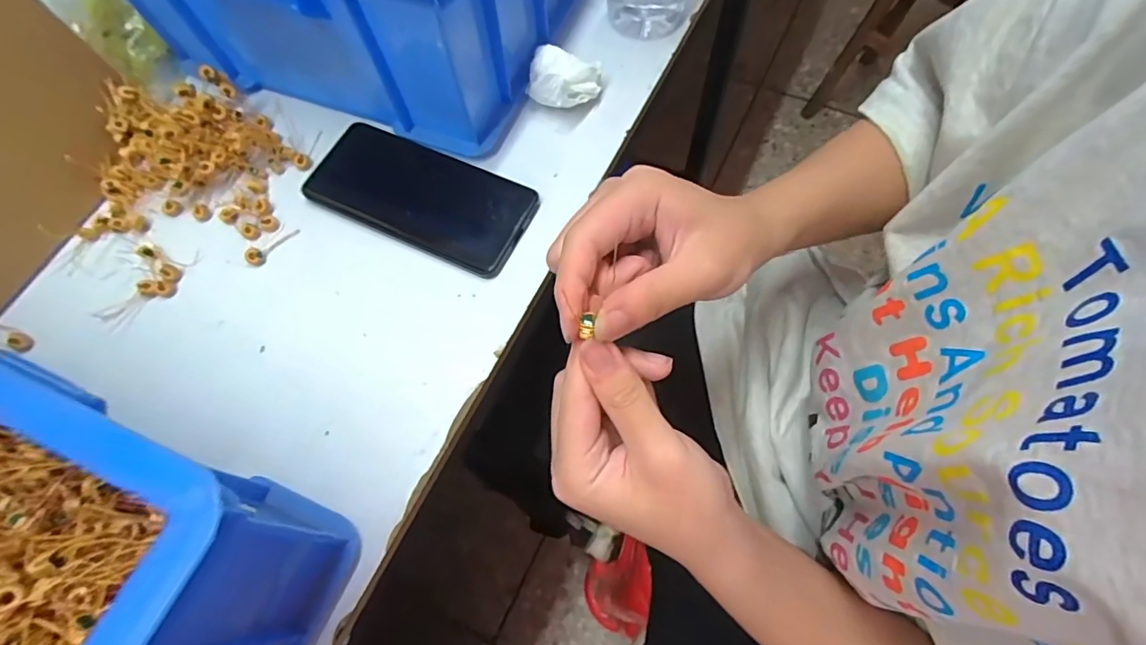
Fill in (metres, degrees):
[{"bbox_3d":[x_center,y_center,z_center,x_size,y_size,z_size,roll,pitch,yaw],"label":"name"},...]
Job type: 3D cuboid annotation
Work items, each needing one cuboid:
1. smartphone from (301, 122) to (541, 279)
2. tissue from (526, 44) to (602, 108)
[{"bbox_3d":[-0.111,-0.093,0.396,0.164,0.008,0.078,22,69,12],"label":"smartphone"},{"bbox_3d":[-0.007,-0.182,0.415,0.051,0.038,0.033,10,67,7],"label":"tissue"}]

